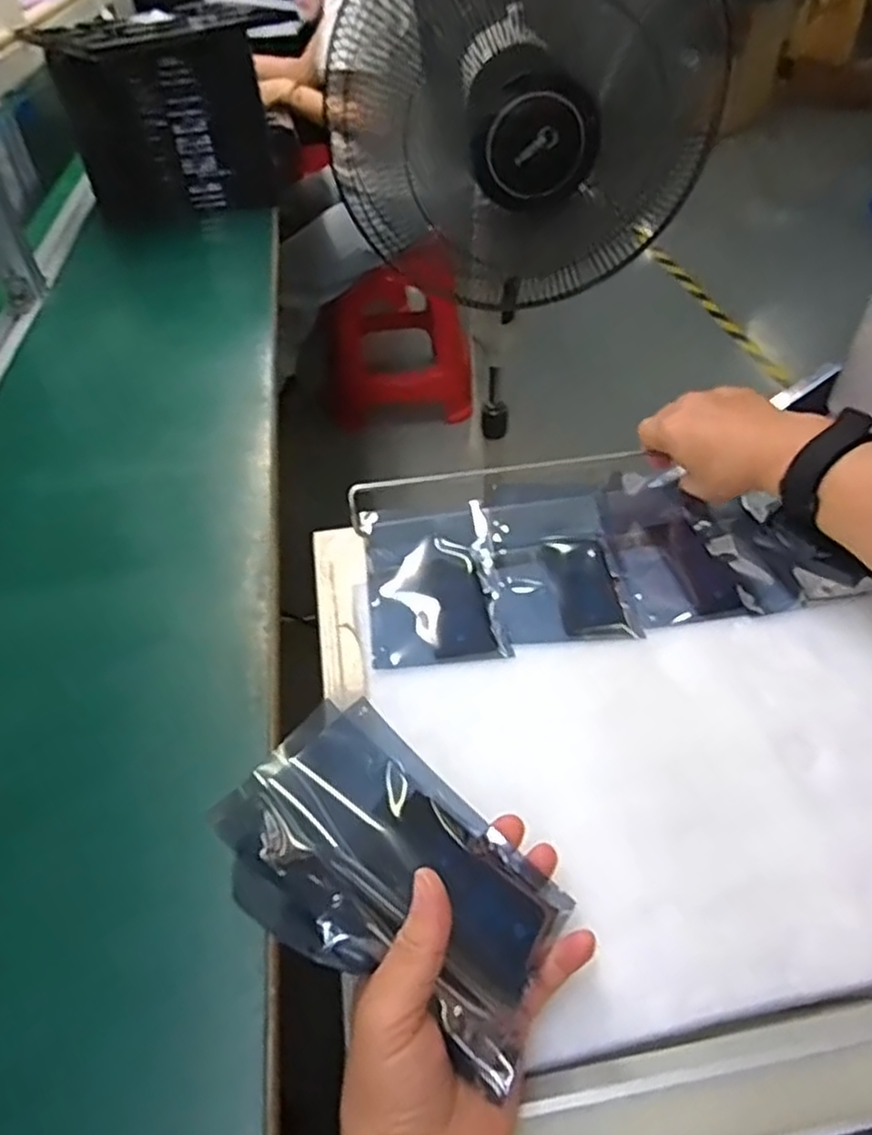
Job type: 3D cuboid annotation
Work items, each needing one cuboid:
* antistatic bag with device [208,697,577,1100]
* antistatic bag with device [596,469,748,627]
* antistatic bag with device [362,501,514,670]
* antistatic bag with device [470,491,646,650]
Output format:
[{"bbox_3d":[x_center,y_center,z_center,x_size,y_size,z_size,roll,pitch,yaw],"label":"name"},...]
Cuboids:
[{"bbox_3d":[-0.016,0.137,0.334,0.156,0.014,0.108,38,38,2],"label":"antistatic bag with device"},{"bbox_3d":[0.172,-0.022,0.569,0.081,0.017,0.159,-8,45,-6],"label":"antistatic bag with device"},{"bbox_3d":[-0.003,0.011,0.535,0.091,0.021,0.143,-6,45,-4],"label":"antistatic bag with device"},{"bbox_3d":[0.086,-0.002,0.550,0.102,0.020,0.140,-5,45,-3],"label":"antistatic bag with device"}]

